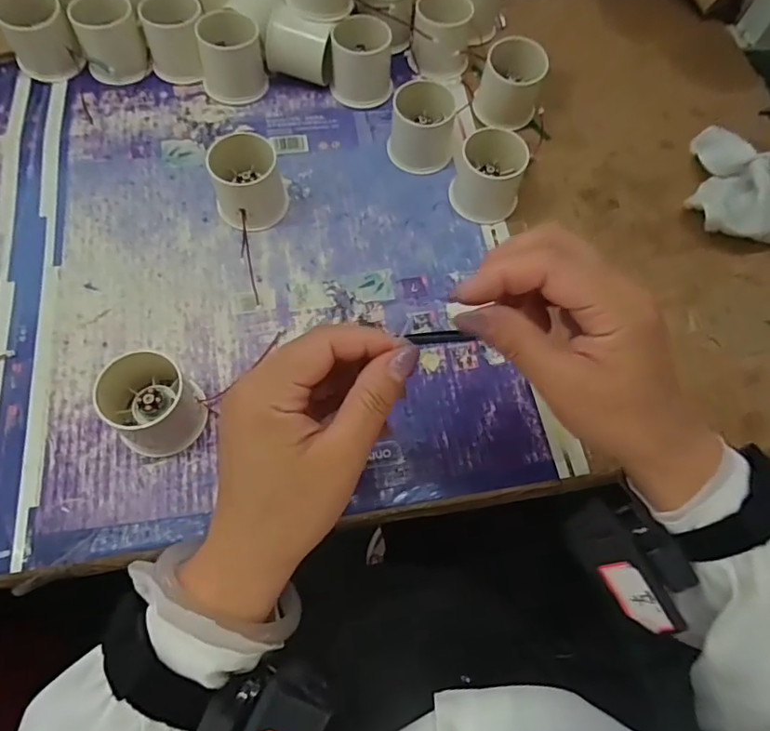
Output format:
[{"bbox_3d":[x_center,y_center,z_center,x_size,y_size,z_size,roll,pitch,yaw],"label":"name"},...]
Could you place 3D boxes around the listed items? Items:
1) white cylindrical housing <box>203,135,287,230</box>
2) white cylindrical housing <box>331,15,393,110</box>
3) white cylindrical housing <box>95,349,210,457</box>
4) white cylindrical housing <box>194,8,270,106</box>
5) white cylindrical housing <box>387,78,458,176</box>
[{"bbox_3d":[-0.105,-0.142,0.399,0.055,0.052,0.060,-14,68,-8],"label":"white cylindrical housing"},{"bbox_3d":[-0.020,-0.265,0.454,0.051,0.049,0.056,1,67,-2],"label":"white cylindrical housing"},{"bbox_3d":[-0.149,0.025,0.332,0.048,0.053,0.056,37,70,13],"label":"white cylindrical housing"},{"bbox_3d":[-0.133,-0.266,0.449,0.053,0.058,0.053,1,67,-2],"label":"white cylindrical housing"},{"bbox_3d":[0.030,-0.193,0.426,0.052,0.050,0.042,9,67,1],"label":"white cylindrical housing"}]

